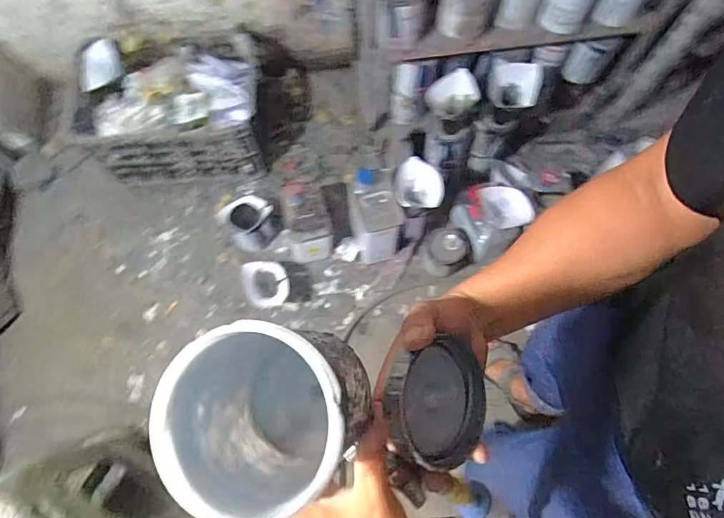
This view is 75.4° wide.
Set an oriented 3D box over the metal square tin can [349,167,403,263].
[{"bbox_3d":[0.039,-0.112,1.305,0.113,0.268,0.166,-16,72,-5],"label":"metal square tin can"}]

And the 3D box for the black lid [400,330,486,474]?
[{"bbox_3d":[0.062,0.111,0.366,0.097,0.021,0.090,10,76,-43],"label":"black lid"}]

